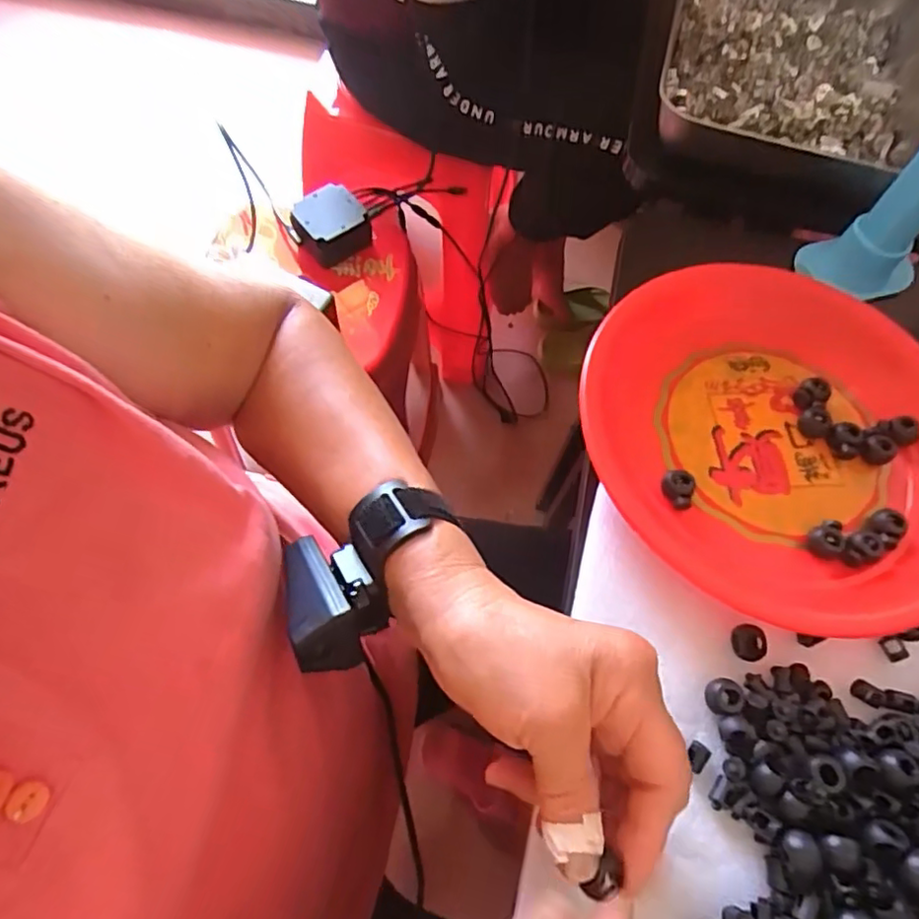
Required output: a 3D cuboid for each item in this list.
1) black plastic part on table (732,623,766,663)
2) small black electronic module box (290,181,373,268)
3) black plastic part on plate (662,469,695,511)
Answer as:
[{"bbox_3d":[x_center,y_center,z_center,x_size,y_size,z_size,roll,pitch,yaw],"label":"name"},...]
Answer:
[{"bbox_3d":[0.144,0.091,0.312,0.015,0.011,0.015,14,66,2],"label":"black plastic part on table"},{"bbox_3d":[-0.162,-0.294,0.790,0.082,0.054,0.076,-36,73,-17],"label":"small black electronic module box"},{"bbox_3d":[0.120,0.017,0.346,0.016,0.015,0.019,18,66,4],"label":"black plastic part on plate"}]

